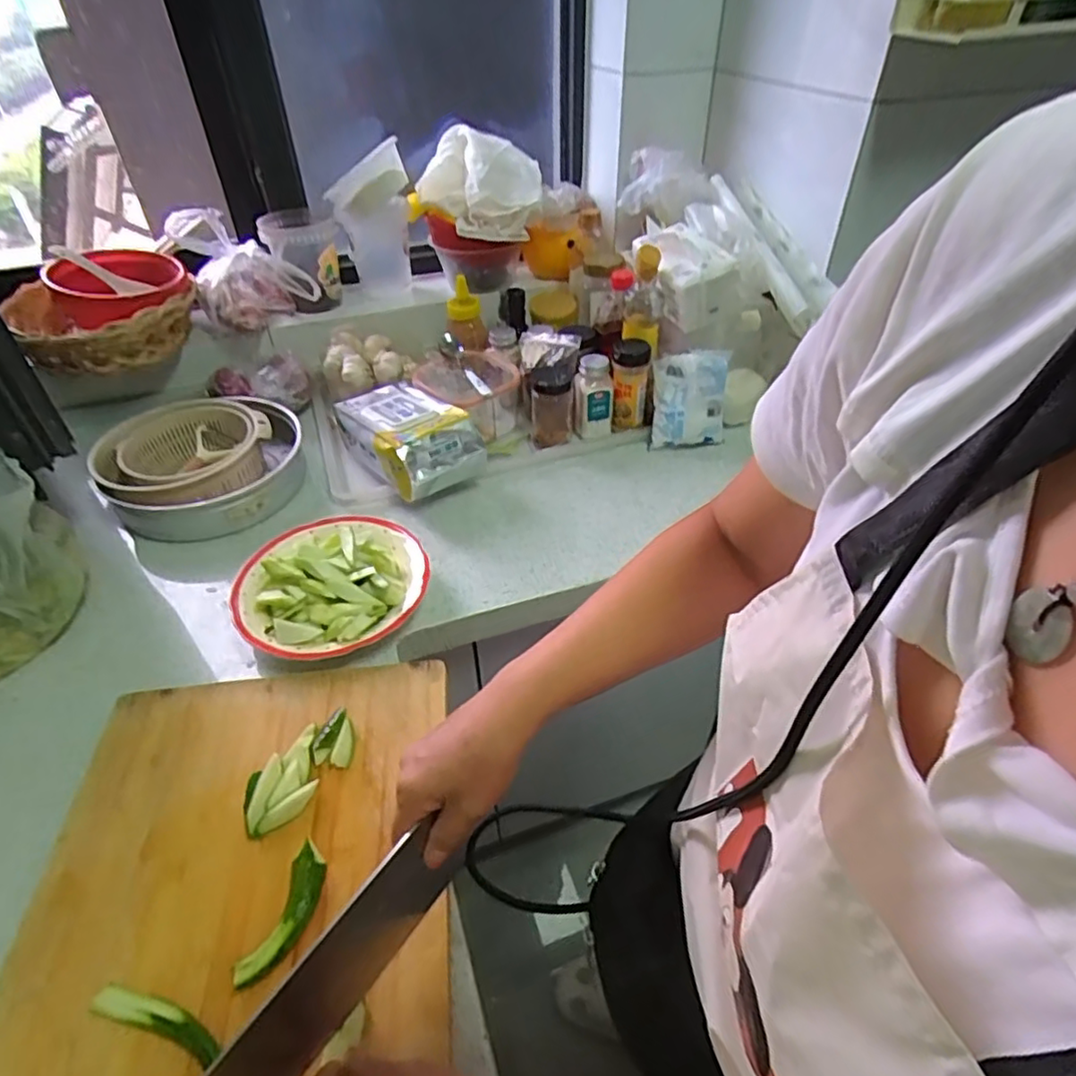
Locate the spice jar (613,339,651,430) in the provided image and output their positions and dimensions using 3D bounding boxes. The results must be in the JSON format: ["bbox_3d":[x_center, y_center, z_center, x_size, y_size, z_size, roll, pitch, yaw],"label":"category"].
[{"bbox_3d":[0.135,-0.222,0.955,0.055,0.129,0.062,3,42,5],"label":"spice jar"}]

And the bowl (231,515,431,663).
[{"bbox_3d":[-0.227,0.045,0.699,0.193,0.074,0.199,-1,42,1],"label":"bowl"}]

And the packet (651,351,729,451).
[{"bbox_3d":[0.216,-0.195,0.919,0.107,0.141,0.069,10,43,12],"label":"packet"}]

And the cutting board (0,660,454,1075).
[{"bbox_3d":[-0.224,0.284,0.460,0.308,0.032,0.445,-4,43,-6],"label":"cutting board"}]

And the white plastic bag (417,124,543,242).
[{"bbox_3d":[-0.093,-0.573,1.038,0.191,0.120,0.178,-4,42,-3],"label":"white plastic bag"}]

